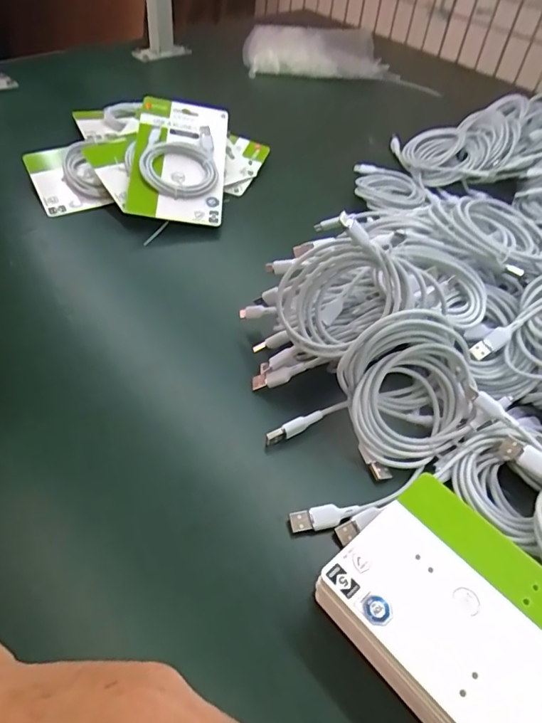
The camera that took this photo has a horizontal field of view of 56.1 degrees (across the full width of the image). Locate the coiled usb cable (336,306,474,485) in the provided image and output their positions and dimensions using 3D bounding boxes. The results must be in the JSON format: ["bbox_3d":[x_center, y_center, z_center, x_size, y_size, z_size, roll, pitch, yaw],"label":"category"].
[{"bbox_3d":[0.099,0.018,0.361,0.090,0.106,0.027,-16,10,-3],"label":"coiled usb cable"}]

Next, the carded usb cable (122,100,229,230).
[{"bbox_3d":[-0.102,-0.226,0.564,0.104,0.021,0.158,6,75,-12],"label":"carded usb cable"}]

